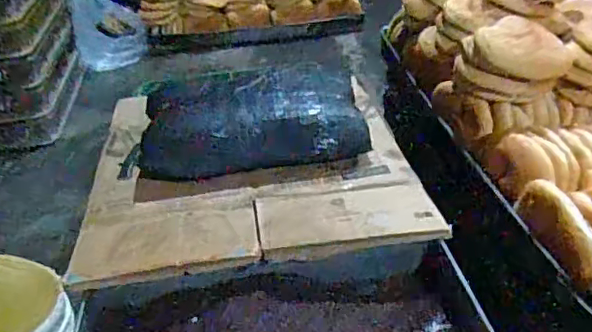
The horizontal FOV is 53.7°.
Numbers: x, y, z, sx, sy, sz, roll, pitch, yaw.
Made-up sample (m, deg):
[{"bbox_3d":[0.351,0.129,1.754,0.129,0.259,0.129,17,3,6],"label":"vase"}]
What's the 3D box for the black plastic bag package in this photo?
[{"bbox_3d":[-0.067,-0.077,0.934,0.344,0.094,0.189,-7,33,-3],"label":"black plastic bag package"}]

